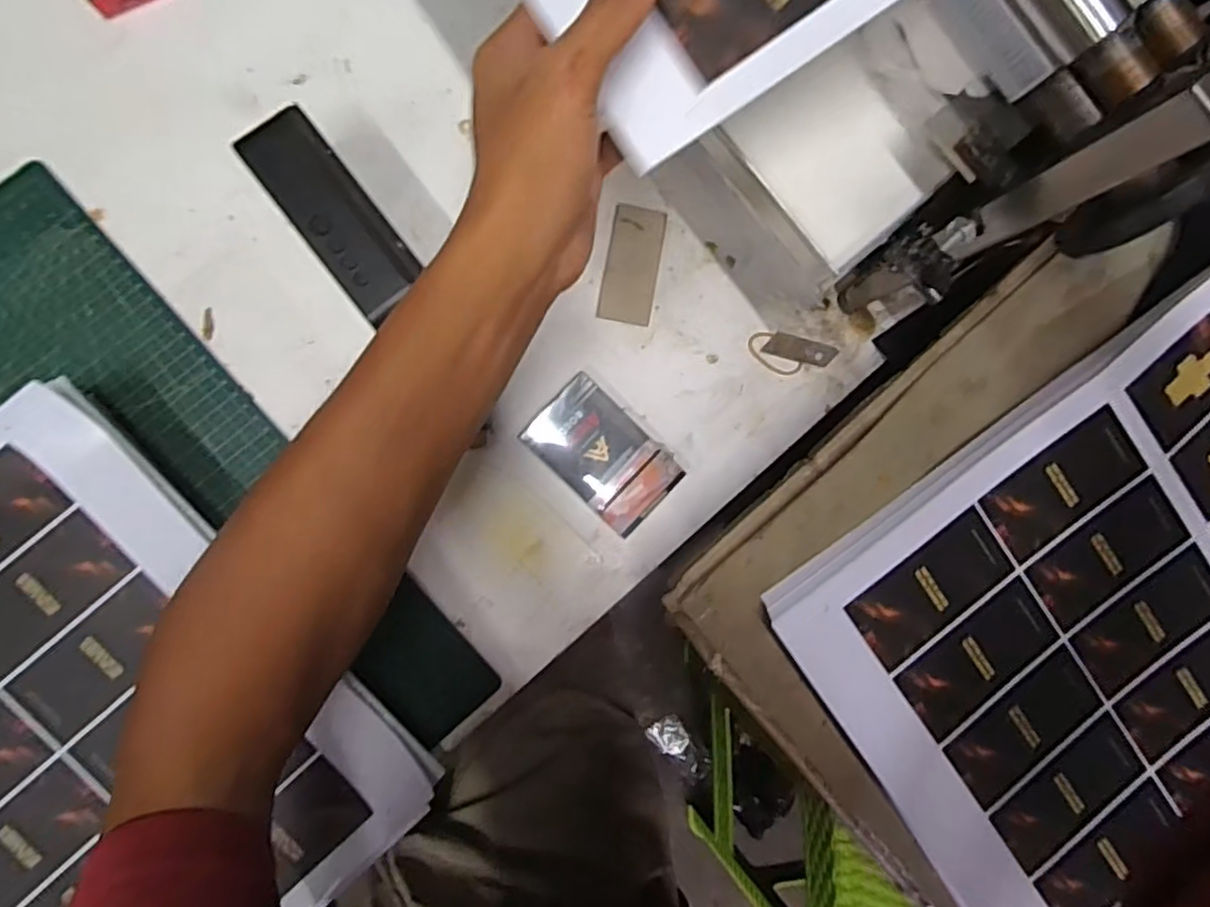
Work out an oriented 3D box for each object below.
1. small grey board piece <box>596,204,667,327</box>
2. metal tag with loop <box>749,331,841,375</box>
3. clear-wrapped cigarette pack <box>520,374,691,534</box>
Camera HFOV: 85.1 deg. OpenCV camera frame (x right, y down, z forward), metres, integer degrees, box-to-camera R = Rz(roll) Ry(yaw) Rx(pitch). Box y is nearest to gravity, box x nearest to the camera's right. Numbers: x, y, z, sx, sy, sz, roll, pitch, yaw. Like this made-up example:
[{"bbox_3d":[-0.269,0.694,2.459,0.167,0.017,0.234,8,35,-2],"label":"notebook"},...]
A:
[{"bbox_3d":[0.019,-0.129,0.452,0.036,0.004,0.078,10,88,-7],"label":"small grey board piece"},{"bbox_3d":[0.134,-0.069,0.466,0.064,0.005,0.028,11,88,-7],"label":"metal tag with loop"},{"bbox_3d":[0.000,0.000,0.442,0.097,0.018,0.063,45,84,-5],"label":"clear-wrapped cigarette pack"}]

